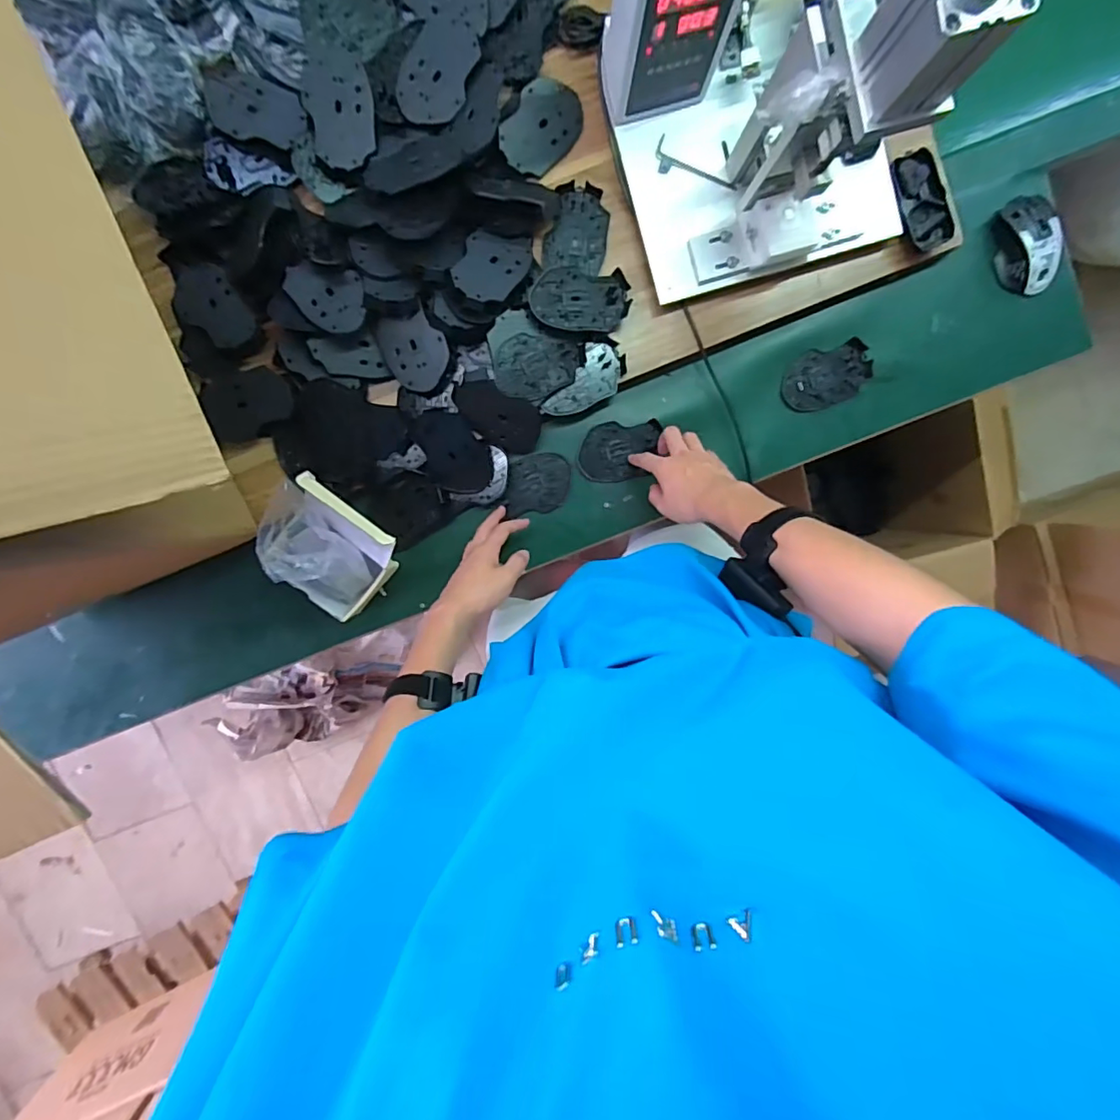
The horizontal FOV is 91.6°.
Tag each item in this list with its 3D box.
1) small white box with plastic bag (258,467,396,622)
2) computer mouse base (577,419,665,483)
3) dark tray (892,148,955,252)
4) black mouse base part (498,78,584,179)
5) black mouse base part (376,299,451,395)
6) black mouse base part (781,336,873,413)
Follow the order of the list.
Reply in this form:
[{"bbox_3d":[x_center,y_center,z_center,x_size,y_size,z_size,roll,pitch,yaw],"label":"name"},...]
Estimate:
[{"bbox_3d":[-0.267,-0.010,0.645,0.130,0.138,0.138,37,95,-8],"label":"small white box with plastic bag"},{"bbox_3d":[0.077,-0.141,0.710,0.103,0.005,0.074,-4,99,-3],"label":"computer mouse base"},{"bbox_3d":[0.434,-0.430,0.654,0.053,0.016,0.109,-21,100,12],"label":"dark tray"},{"bbox_3d":[-0.020,-0.505,0.639,0.074,0.004,0.105,32,93,-28],"label":"black mouse base part"},{"bbox_3d":[-0.169,-0.247,0.642,0.071,0.015,0.087,-25,97,1],"label":"black mouse base part"},{"bbox_3d":[0.345,-0.237,0.704,0.115,0.010,0.072,-18,97,0],"label":"black mouse base part"}]

